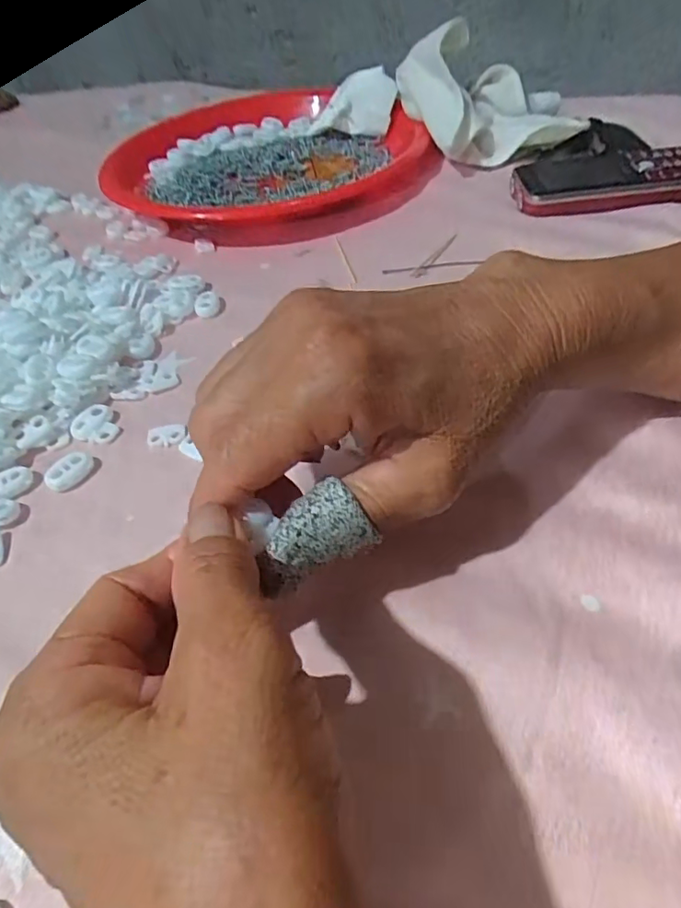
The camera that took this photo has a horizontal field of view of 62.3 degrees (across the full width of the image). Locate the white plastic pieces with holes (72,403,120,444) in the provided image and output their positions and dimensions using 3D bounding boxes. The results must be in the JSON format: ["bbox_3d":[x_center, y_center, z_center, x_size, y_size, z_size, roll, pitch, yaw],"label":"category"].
[{"bbox_3d":[-0.122,-0.014,0.279,0.021,0.006,0.022,-26,51,-15],"label":"white plastic pieces with holes"}]

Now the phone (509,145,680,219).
[{"bbox_3d":[0.180,-0.185,0.377,0.123,0.021,0.054,-7,49,1],"label":"phone"}]

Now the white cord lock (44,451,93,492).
[{"bbox_3d":[-0.125,0.008,0.261,0.013,0.007,0.022,33,60,30],"label":"white cord lock"}]

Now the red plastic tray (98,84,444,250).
[{"bbox_3d":[-0.066,-0.237,0.453,0.232,0.025,0.232,-36,54,-23],"label":"red plastic tray"}]

